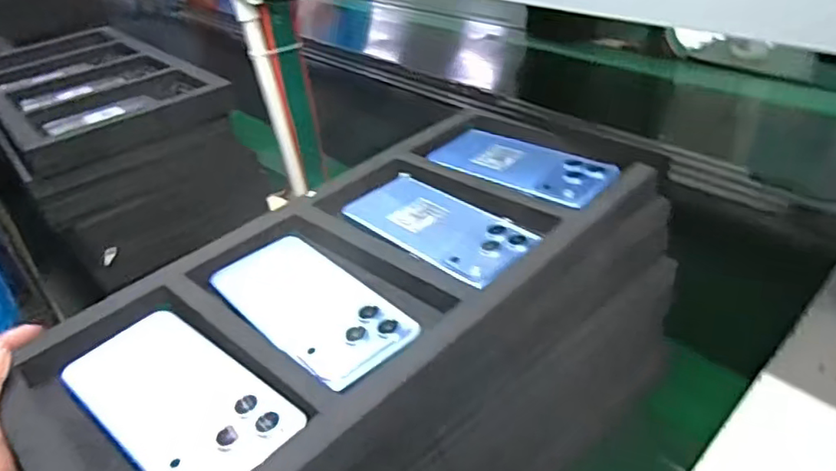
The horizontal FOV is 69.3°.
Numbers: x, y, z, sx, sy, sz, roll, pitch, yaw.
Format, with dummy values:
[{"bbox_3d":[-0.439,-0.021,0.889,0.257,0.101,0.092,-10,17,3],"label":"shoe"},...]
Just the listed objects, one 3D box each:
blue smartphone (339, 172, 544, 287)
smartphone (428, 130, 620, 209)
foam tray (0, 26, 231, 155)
[{"bbox_3d":[0.017,-0.008,0.461,0.074,0.013,0.165,-29,40,-31],"label":"blue smartphone"},{"bbox_3d":[0.091,-0.063,0.536,0.160,0.007,0.076,20,41,34],"label":"smartphone"},{"bbox_3d":[-0.432,-0.211,0.789,0.219,0.024,0.530,-27,39,-29],"label":"foam tray"}]

